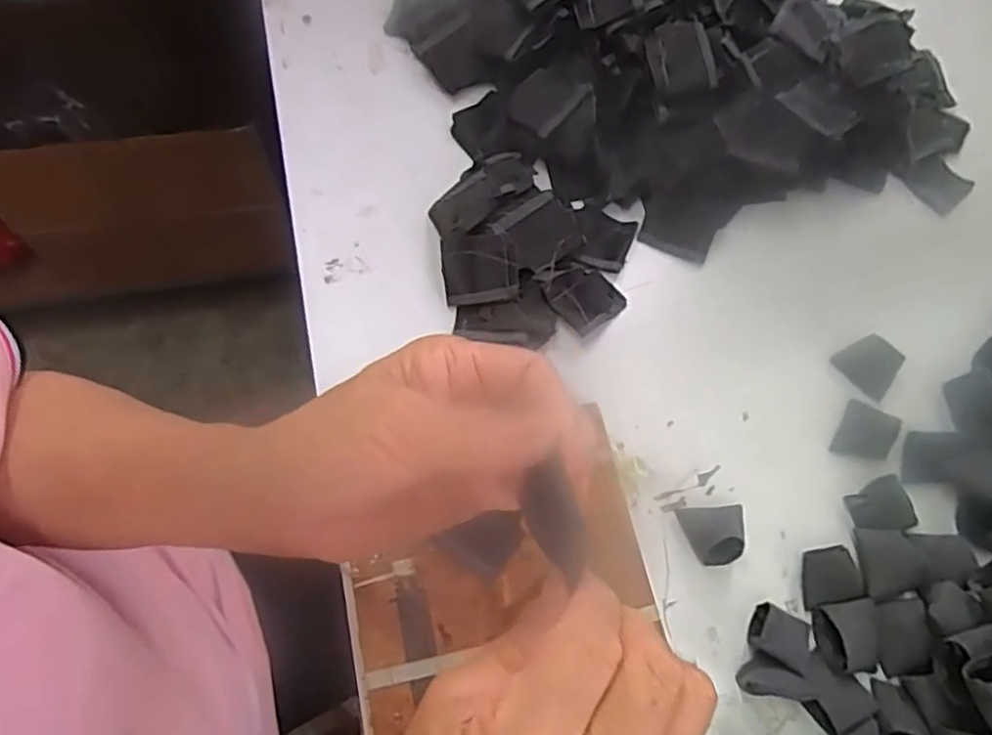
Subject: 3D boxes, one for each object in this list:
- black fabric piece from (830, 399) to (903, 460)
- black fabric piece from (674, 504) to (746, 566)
[{"bbox_3d":[0.257,0.047,0.472,0.035,0.008,0.043,31,69,8],"label":"black fabric piece"},{"bbox_3d":[0.143,0.107,0.436,0.042,0.024,0.036,-3,68,-6],"label":"black fabric piece"}]

